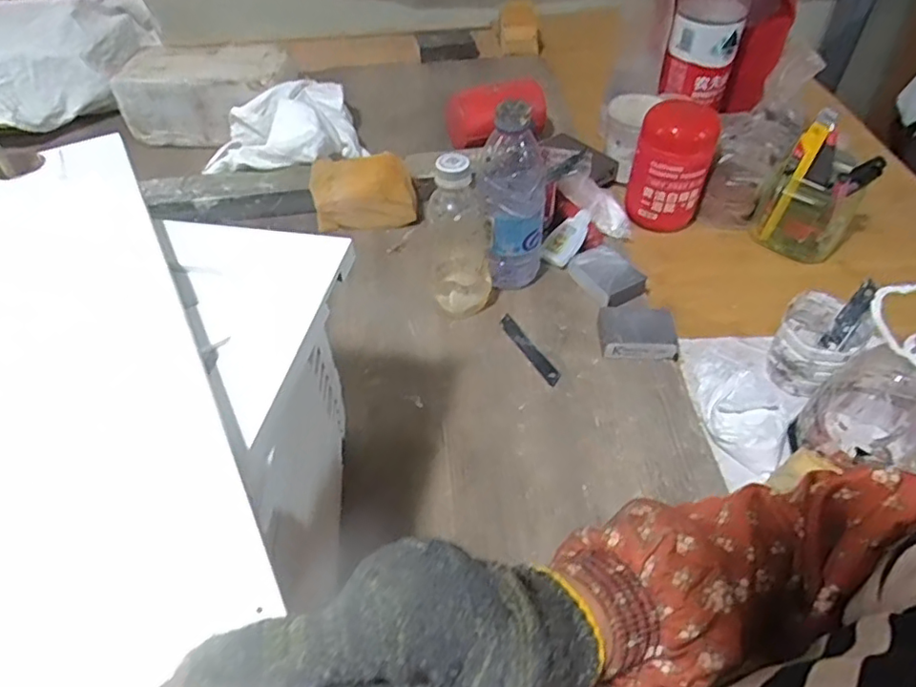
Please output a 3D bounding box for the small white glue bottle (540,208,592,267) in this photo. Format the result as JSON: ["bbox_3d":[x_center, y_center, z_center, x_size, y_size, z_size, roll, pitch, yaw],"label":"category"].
[{"bbox_3d":[0.124,-0.119,0.664,0.039,0.018,0.071,24,76,34],"label":"small white glue bottle"}]

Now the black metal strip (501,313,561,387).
[{"bbox_3d":[0.070,0.005,0.586,0.017,0.004,0.097,-20,51,-21],"label":"black metal strip"}]

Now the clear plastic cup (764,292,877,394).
[{"bbox_3d":[0.325,0.000,0.539,0.061,0.067,0.063,-2,48,2],"label":"clear plastic cup"}]

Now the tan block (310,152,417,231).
[{"bbox_3d":[-0.112,-0.176,0.698,0.114,0.080,0.060,-8,48,-4],"label":"tan block"}]

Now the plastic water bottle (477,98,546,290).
[{"bbox_3d":[0.054,-0.137,0.581,0.062,0.186,0.050,2,49,5],"label":"plastic water bottle"}]

